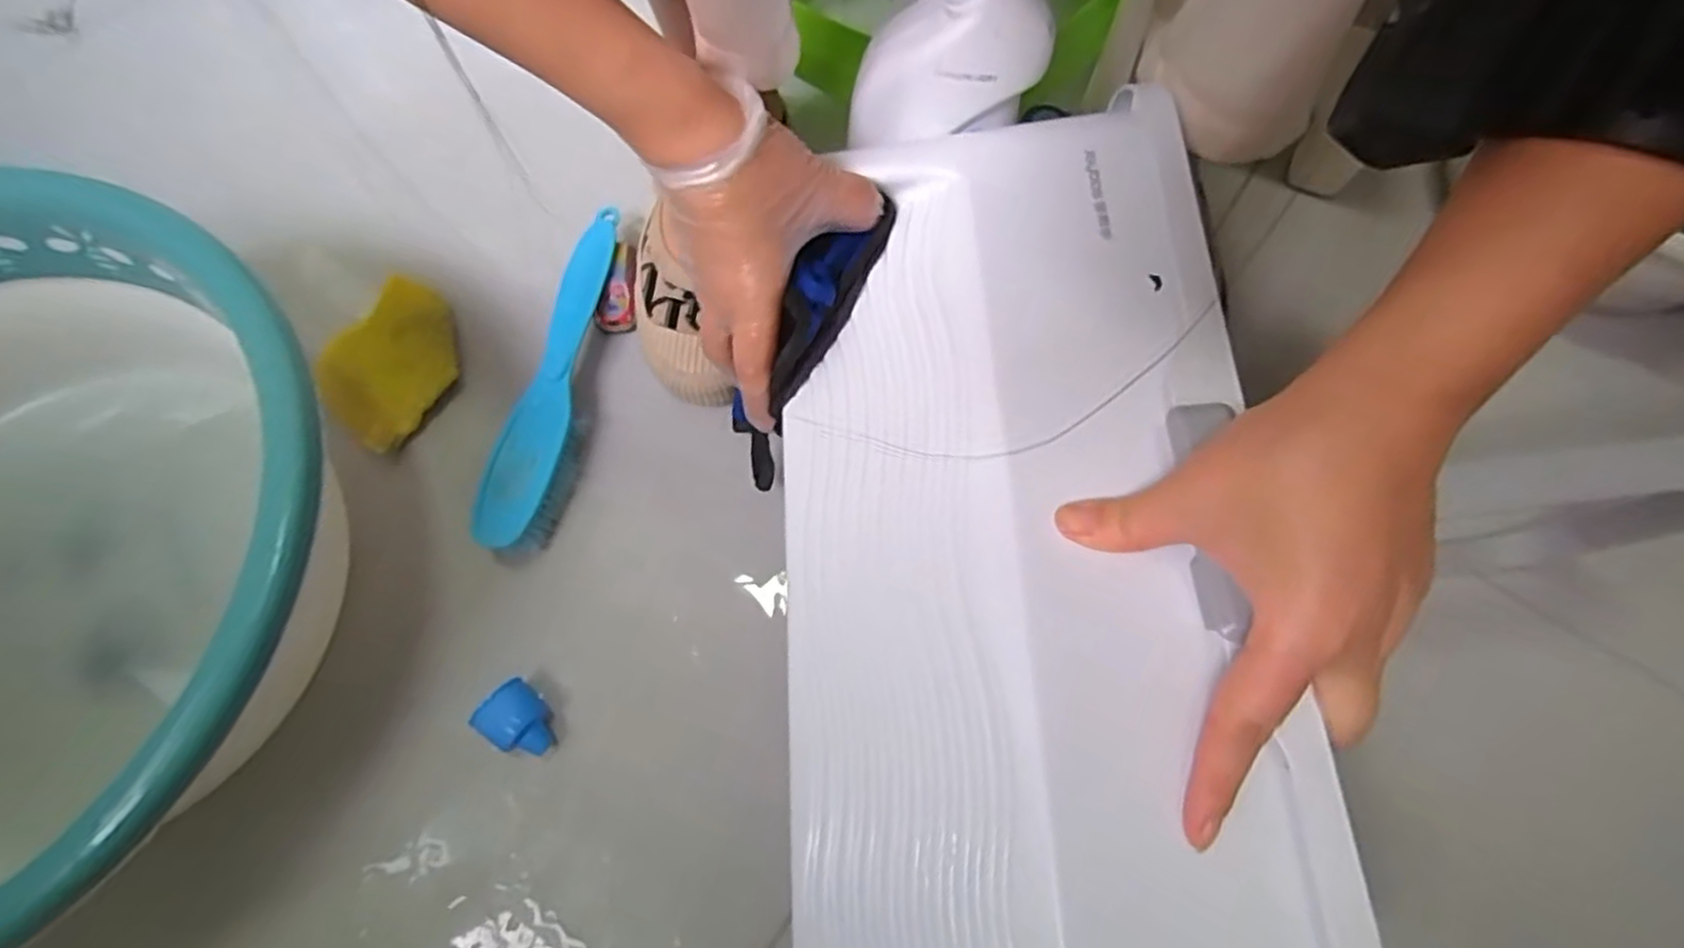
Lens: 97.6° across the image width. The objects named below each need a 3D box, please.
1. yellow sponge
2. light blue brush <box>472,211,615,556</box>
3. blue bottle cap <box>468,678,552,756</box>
[{"bbox_3d":[-0.281,-0.069,0.468,0.073,0.022,0.100,27,73,8],"label":"yellow sponge"},{"bbox_3d":[-0.175,-0.063,0.464,0.042,0.039,0.229,9,71,1],"label":"light blue brush"},{"bbox_3d":[-0.173,0.134,0.400,0.037,0.032,0.032,37,74,11],"label":"blue bottle cap"}]

